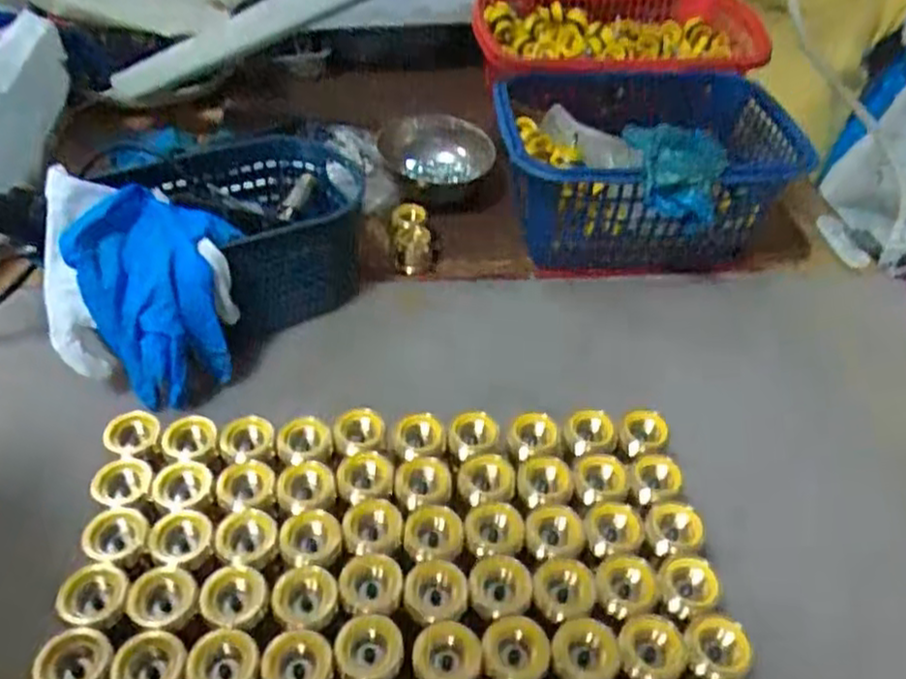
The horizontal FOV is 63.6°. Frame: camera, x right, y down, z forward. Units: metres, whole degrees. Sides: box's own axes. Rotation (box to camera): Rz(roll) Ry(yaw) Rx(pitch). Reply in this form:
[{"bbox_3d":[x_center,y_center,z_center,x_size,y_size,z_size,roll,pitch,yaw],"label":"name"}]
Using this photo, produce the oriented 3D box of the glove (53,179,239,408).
[{"bbox_3d":[-0.191,-0.033,0.496,0.098,0.138,0.038,-27,12,-19],"label":"glove"}]

